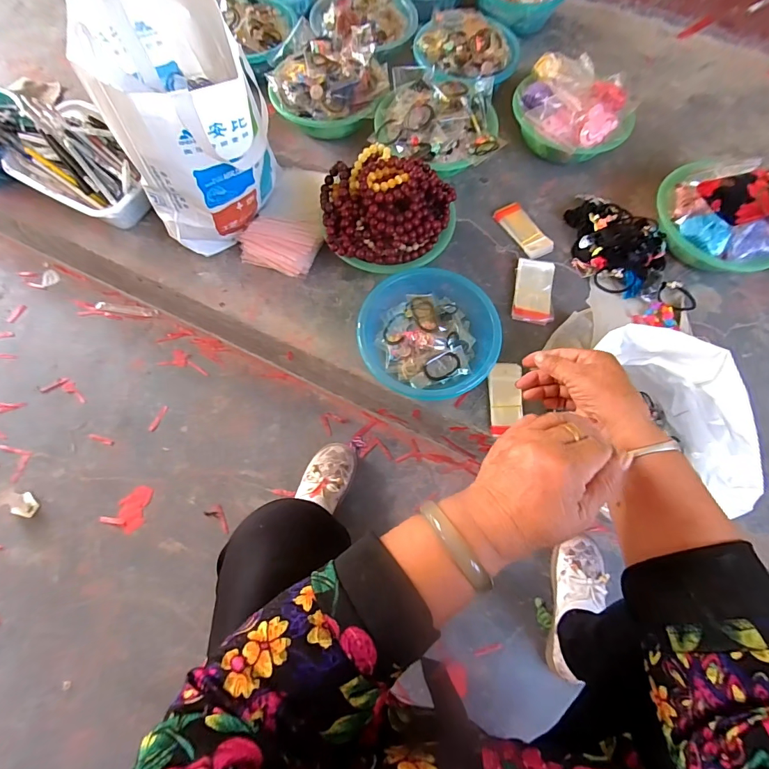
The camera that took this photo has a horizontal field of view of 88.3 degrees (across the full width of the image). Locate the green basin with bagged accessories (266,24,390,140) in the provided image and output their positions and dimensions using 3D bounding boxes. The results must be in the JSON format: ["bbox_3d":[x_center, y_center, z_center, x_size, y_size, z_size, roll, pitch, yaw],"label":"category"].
[{"bbox_3d":[-0.115,-0.616,0.827,0.240,0.106,0.203,-9,72,-4],"label":"green basin with bagged accessories"}]

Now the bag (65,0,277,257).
[{"bbox_3d":[-0.302,-0.390,0.649,0.225,0.317,0.247,-25,73,-9],"label":"bag"}]

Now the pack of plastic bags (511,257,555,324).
[{"bbox_3d":[0.274,-0.167,0.721,0.069,0.023,0.126,10,71,3],"label":"pack of plastic bags"}]

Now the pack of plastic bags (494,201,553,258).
[{"bbox_3d":[0.272,-0.300,0.772,0.055,0.018,0.126,-32,74,-11],"label":"pack of plastic bags"}]

